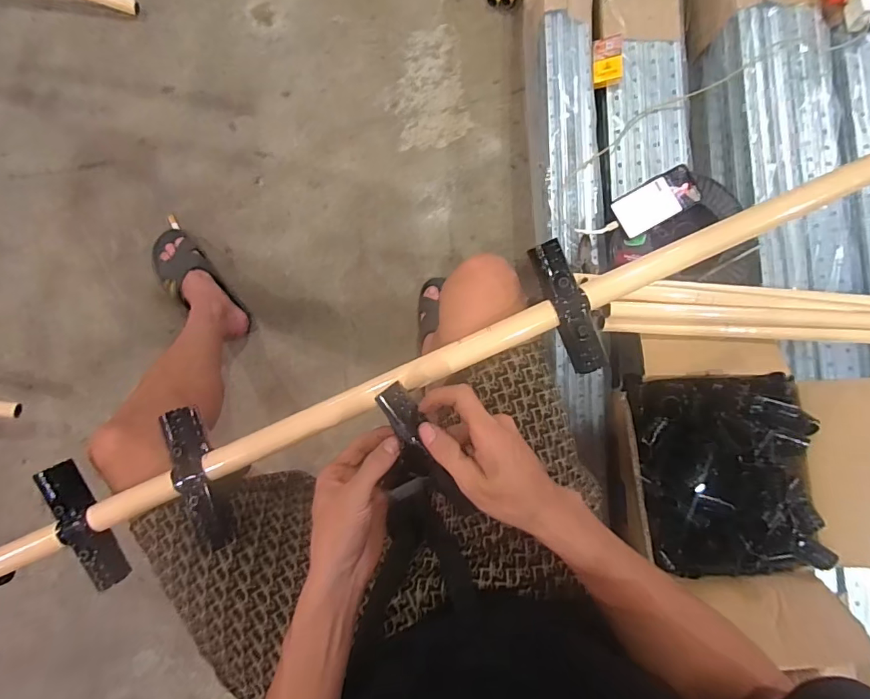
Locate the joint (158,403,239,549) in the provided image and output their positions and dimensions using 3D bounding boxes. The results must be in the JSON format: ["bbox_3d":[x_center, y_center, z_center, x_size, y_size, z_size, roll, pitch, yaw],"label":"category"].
[{"bbox_3d":[-0.235,0.128,0.457,0.033,0.036,0.141,-19,87,-5],"label":"joint"}]

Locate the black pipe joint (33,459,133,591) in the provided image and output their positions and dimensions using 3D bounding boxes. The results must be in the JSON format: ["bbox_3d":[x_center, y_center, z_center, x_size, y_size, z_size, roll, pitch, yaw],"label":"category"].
[{"bbox_3d":[-0.345,0.173,0.453,0.029,0.034,0.128,-25,88,-6],"label":"black pipe joint"}]

